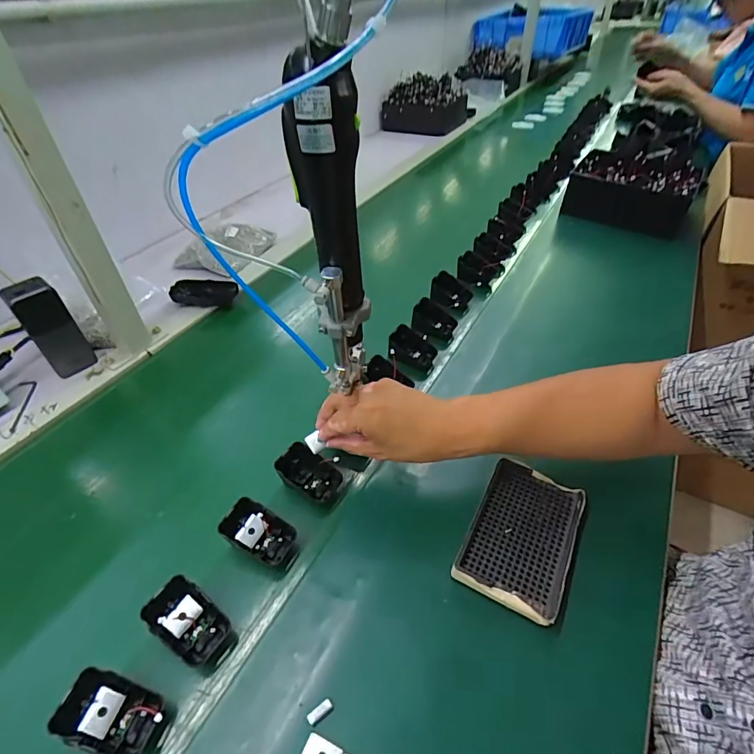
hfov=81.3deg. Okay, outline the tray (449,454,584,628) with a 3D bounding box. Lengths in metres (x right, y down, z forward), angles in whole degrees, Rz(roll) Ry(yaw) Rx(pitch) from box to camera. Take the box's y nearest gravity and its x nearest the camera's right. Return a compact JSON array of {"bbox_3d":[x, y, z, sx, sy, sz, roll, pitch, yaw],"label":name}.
[{"bbox_3d":[0.144,0.153,0.435,0.095,0.014,0.146,20,47,22],"label":"tray"}]

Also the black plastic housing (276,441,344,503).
[{"bbox_3d":[-0.075,0.107,0.481,0.064,0.031,0.044,22,47,23],"label":"black plastic housing"}]

